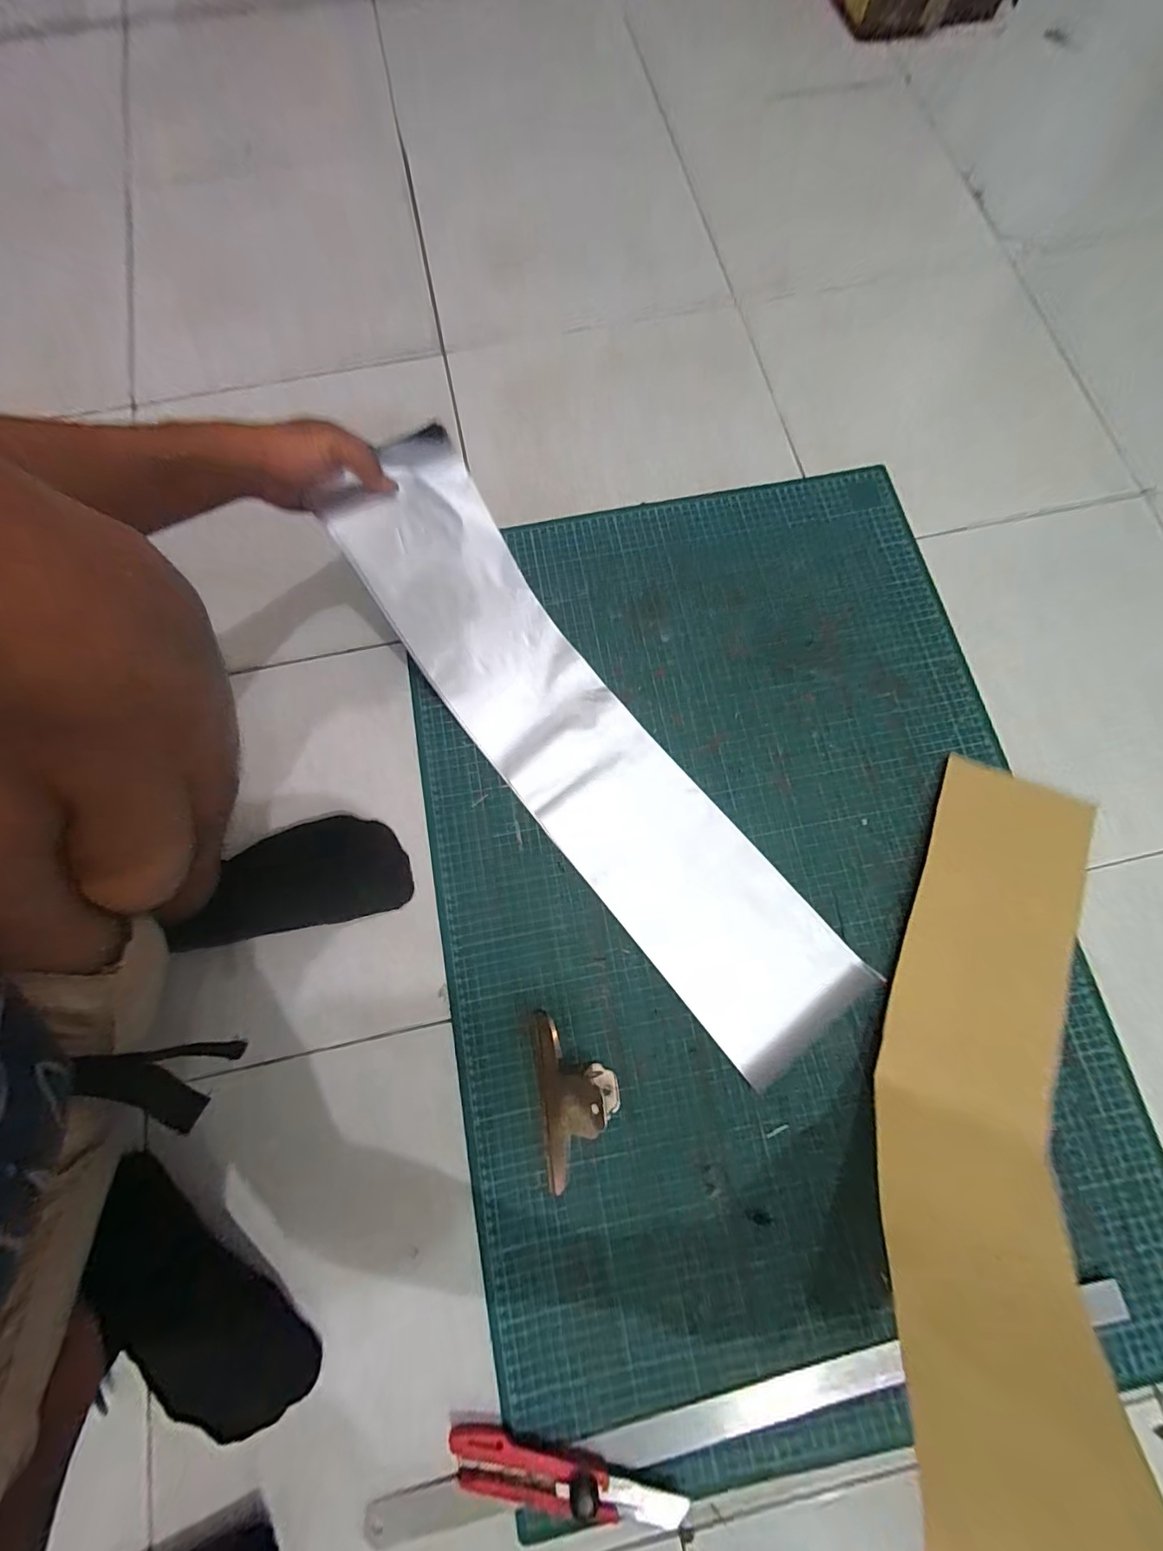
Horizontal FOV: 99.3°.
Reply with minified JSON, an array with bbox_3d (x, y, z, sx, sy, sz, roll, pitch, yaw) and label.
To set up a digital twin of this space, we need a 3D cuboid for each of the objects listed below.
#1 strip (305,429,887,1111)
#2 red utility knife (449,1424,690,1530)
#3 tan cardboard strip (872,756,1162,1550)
[{"bbox_3d":[0.014,-0.018,0.473,0.158,0.096,0.635,-41,87,-8],"label":"strip"},{"bbox_3d":[-0.012,0.548,0.382,0.183,0.021,0.034,10,77,3],"label":"red utility knife"},{"bbox_3d":[0.308,0.252,0.372,0.127,0.091,0.579,17,59,5],"label":"tan cardboard strip"}]

